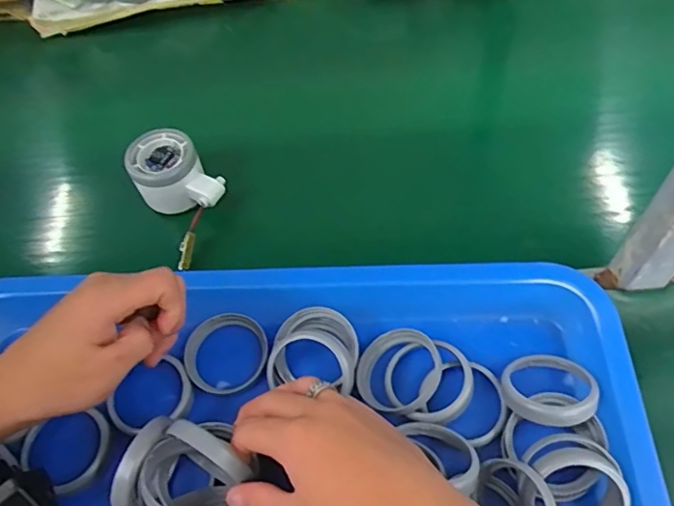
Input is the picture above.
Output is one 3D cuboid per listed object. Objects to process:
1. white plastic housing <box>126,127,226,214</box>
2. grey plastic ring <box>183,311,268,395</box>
[{"bbox_3d":[-0.141,-0.064,0.489,0.058,0.048,0.073,-37,62,-19],"label":"white plastic housing"},{"bbox_3d":[-0.080,0.071,0.407,0.059,0.012,0.057,-2,57,3],"label":"grey plastic ring"}]

